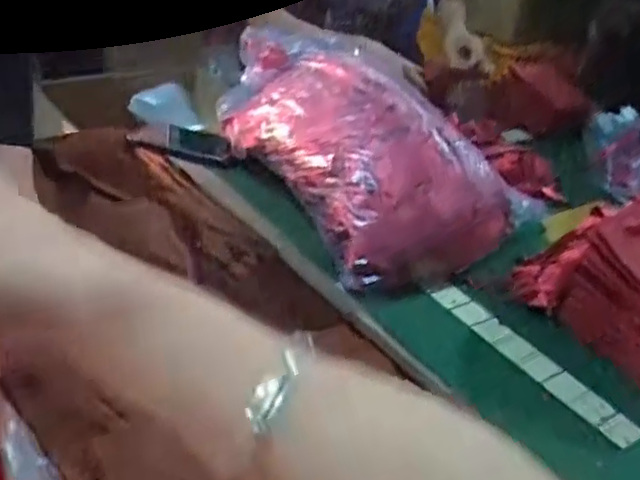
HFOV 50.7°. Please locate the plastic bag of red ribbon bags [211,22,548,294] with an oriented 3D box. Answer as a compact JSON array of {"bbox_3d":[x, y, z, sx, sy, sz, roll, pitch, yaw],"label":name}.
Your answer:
[{"bbox_3d":[0.025,-0.127,0.838,0.191,0.161,0.420,-13,38,-29],"label":"plastic bag of red ribbon bags"}]

